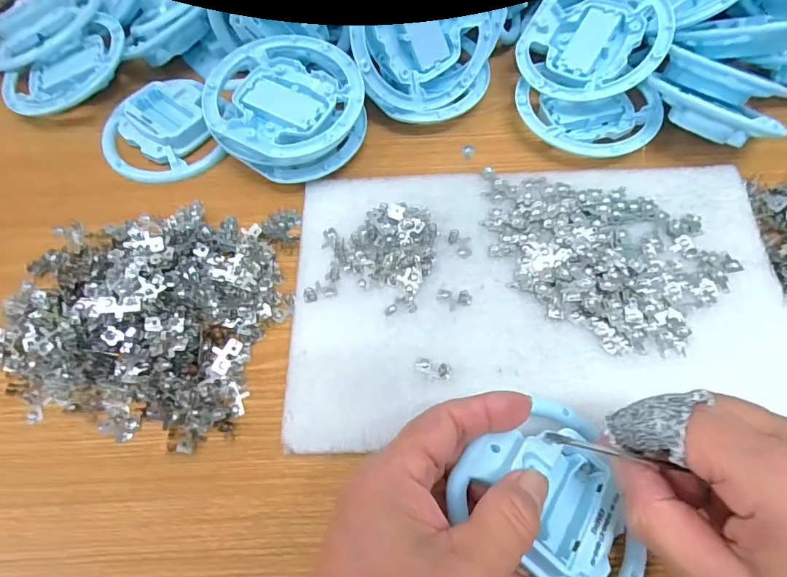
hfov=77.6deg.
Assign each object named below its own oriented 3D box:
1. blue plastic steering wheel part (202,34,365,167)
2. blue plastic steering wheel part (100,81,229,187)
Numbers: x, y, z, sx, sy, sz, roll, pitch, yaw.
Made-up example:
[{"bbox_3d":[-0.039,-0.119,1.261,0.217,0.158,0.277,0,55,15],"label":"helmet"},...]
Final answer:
[{"bbox_3d":[-0.076,-0.129,0.336,0.108,0.015,0.105,0,66,1],"label":"blue plastic steering wheel part"},{"bbox_3d":[-0.178,-0.118,0.368,0.081,0.020,0.083,-20,64,-8],"label":"blue plastic steering wheel part"}]

